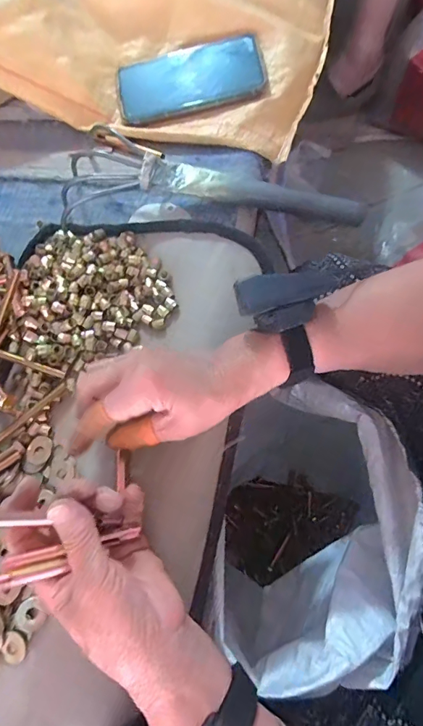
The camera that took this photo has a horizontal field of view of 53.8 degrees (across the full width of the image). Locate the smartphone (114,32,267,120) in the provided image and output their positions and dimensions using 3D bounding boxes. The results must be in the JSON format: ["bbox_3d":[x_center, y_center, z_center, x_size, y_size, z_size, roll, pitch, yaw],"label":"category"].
[{"bbox_3d":[-0.025,-0.316,0.458,0.157,0.014,0.085,-14,77,7],"label":"smartphone"}]

